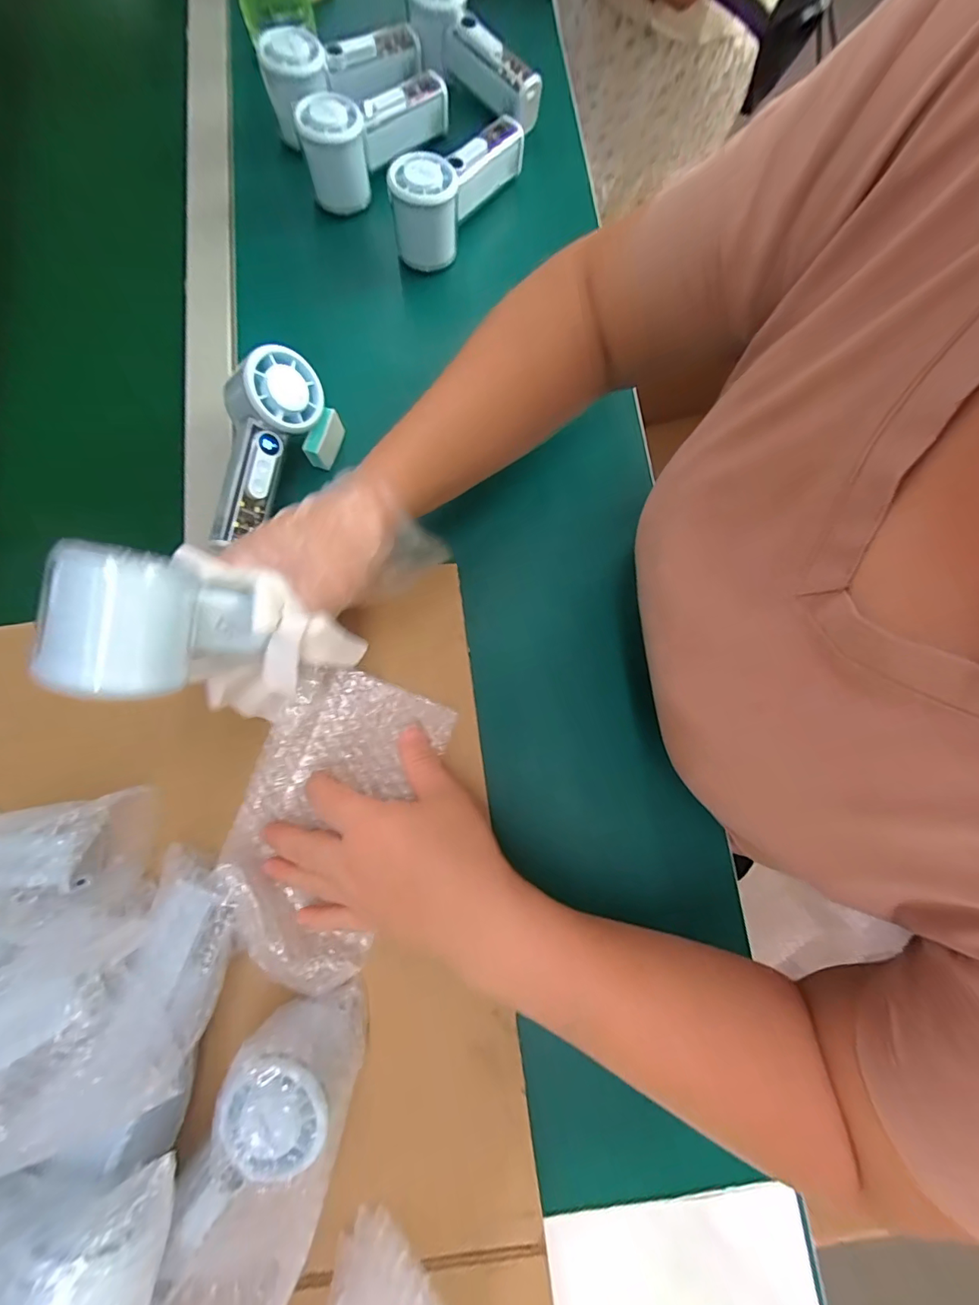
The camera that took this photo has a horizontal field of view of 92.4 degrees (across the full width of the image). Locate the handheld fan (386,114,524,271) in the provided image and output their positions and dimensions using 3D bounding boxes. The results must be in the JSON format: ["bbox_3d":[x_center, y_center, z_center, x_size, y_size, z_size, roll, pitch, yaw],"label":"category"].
[{"bbox_3d":[-0.026,-0.422,0.416,0.048,0.058,0.152,32,81,6],"label":"handheld fan"}]

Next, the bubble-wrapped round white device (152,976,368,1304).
[{"bbox_3d":[-0.129,0.303,0.249,0.073,0.056,0.206,14,79,3],"label":"bubble-wrapped round white device"}]

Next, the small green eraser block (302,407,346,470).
[{"bbox_3d":[-0.132,-0.173,0.378,0.015,0.027,0.040,22,80,5],"label":"small green eraser block"}]

